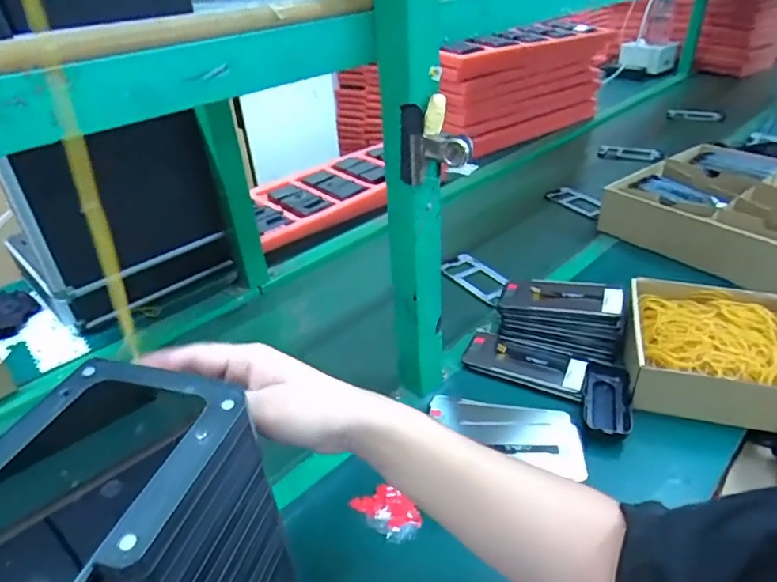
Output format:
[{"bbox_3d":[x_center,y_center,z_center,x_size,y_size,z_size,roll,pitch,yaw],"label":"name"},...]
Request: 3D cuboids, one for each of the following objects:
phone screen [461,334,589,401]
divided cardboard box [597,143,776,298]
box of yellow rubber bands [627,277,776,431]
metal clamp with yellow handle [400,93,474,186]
[{"bbox_3d":[0.181,0.096,0.700,0.157,0.015,0.072,16,38,27],"label":"phone screen"},{"bbox_3d":[0.652,-0.154,0.959,0.363,0.107,0.364,-25,40,-30],"label":"divided cardboard box"},{"bbox_3d":[0.404,0.075,0.652,0.210,0.072,0.213,8,35,17],"label":"box of yellow rubber bands"},{"bbox_3d":[0.042,-0.137,0.479,0.063,0.075,0.039,0,34,5],"label":"metal clamp with yellow handle"}]

